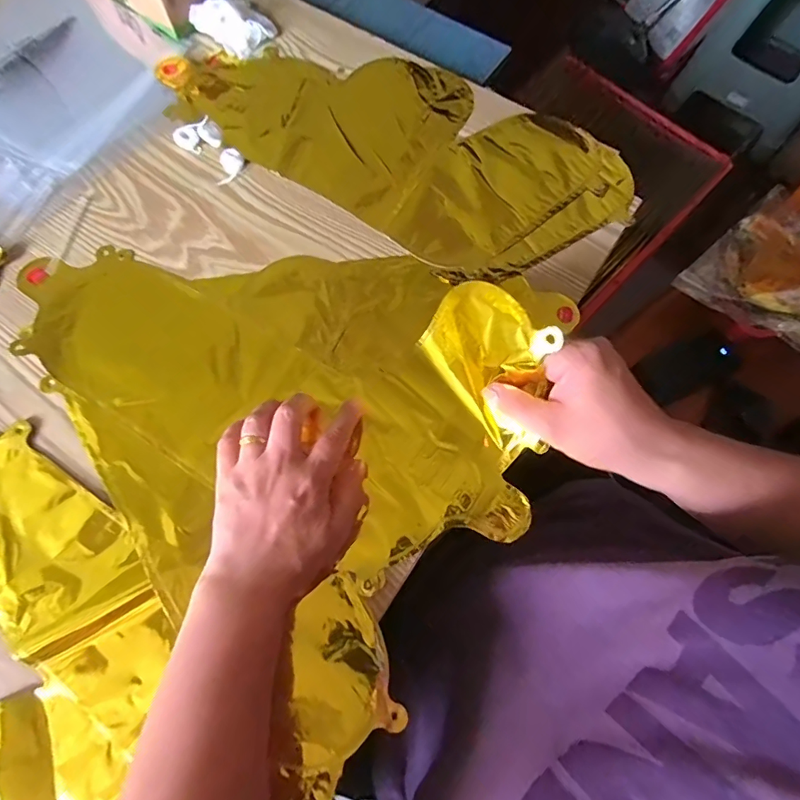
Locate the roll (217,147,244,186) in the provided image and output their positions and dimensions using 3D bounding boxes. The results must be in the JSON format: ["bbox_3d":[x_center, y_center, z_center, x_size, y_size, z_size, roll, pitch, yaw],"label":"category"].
[{"bbox_3d":[-0.158,-0.220,0.447,0.021,0.010,0.036,3,70,1],"label":"roll"}]

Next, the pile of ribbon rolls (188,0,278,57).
[{"bbox_3d":[-0.173,-0.397,0.497,0.067,0.030,0.062,42,75,13],"label":"pile of ribbon rolls"}]

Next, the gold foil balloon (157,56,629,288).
[{"bbox_3d":[-0.006,-0.264,0.461,0.435,0.014,0.206,34,73,11],"label":"gold foil balloon"}]

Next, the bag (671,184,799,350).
[{"bbox_3d":[0.586,-0.184,0.713,0.286,0.043,0.222,-40,76,-13],"label":"bag"}]

